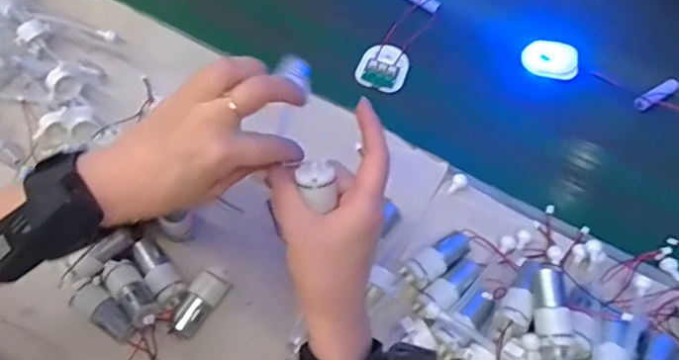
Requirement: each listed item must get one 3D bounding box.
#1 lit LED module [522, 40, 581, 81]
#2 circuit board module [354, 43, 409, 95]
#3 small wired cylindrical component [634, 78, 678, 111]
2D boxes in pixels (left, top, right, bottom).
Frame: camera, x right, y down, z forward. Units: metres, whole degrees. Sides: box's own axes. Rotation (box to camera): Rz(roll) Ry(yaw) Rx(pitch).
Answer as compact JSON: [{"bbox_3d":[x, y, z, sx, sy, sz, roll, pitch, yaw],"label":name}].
[{"bbox_3d":[0.230,-0.132,0.634,0.058,0.012,0.052,21,66,8],"label":"lit LED module"},{"bbox_3d":[0.047,-0.119,0.623,0.050,0.017,0.052,18,65,6],"label":"circuit board module"},{"bbox_3d":[0.335,-0.090,0.617,0.053,0.012,0.016,-29,69,-15],"label":"small wired cylindrical component"}]

